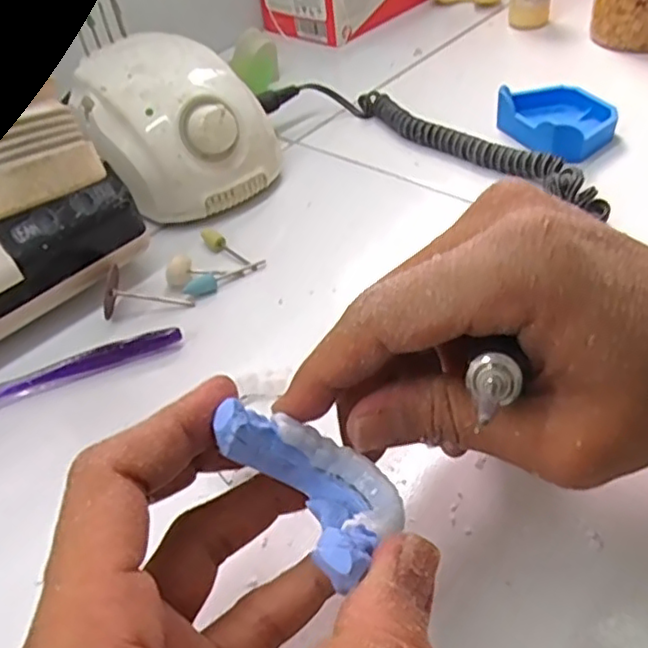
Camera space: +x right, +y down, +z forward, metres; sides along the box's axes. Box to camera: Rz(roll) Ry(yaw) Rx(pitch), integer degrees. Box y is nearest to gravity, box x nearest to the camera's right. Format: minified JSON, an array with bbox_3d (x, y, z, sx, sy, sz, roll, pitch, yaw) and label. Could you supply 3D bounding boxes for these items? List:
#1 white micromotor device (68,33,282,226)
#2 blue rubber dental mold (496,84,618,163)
[{"bbox_3d":[-0.100,-0.134,0.431,0.105,0.081,0.126,-25,46,-18],"label":"white micromotor device"},{"bbox_3d":[0.162,-0.139,0.438,0.060,0.029,0.076,-28,47,-20],"label":"blue rubber dental mold"}]

